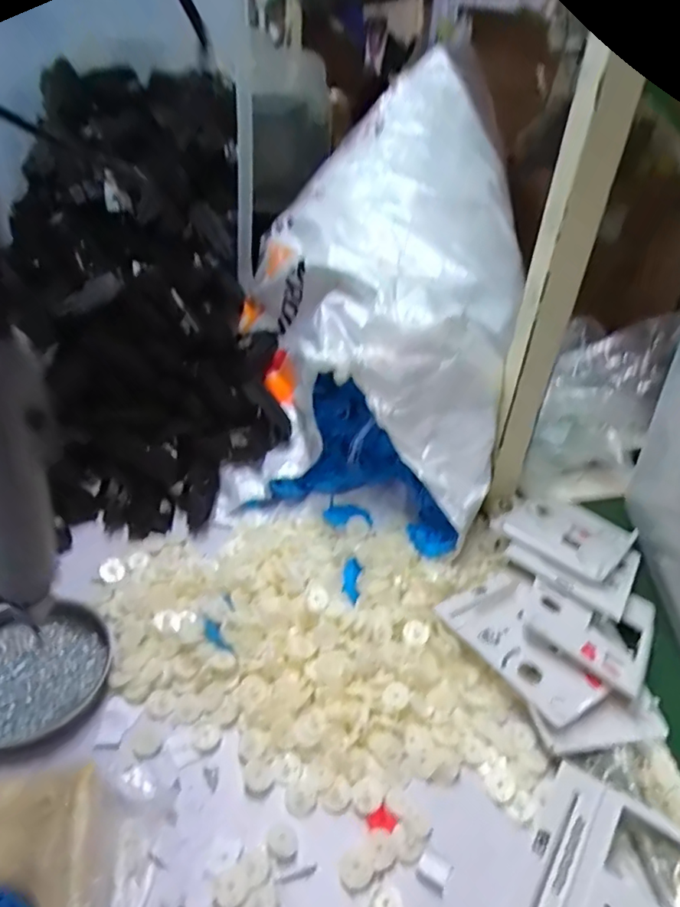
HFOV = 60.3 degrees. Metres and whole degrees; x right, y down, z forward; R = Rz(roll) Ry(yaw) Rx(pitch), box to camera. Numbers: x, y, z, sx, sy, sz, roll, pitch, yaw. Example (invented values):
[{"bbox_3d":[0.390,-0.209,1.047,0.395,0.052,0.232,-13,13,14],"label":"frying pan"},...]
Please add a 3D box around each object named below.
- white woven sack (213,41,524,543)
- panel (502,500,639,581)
[{"bbox_3d":[0.054,-0.258,0.779,0.328,0.210,0.715,9,56,6],"label":"white woven sack"},{"bbox_3d":[0.252,0.087,0.640,0.111,0.007,0.140,28,29,31],"label":"panel"}]

